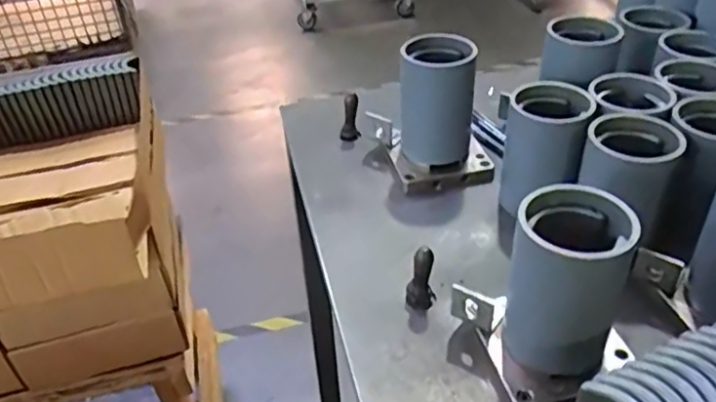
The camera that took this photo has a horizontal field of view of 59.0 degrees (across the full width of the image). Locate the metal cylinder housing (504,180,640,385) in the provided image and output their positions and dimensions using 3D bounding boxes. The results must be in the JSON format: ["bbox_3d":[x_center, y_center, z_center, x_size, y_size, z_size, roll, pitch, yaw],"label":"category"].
[{"bbox_3d":[0.158,0.067,0.489,0.084,0.145,0.079,16,42,25],"label":"metal cylinder housing"}]

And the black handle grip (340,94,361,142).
[{"bbox_3d":[-0.008,-0.106,0.805,0.024,0.061,0.018,7,16,16],"label":"black handle grip"}]

